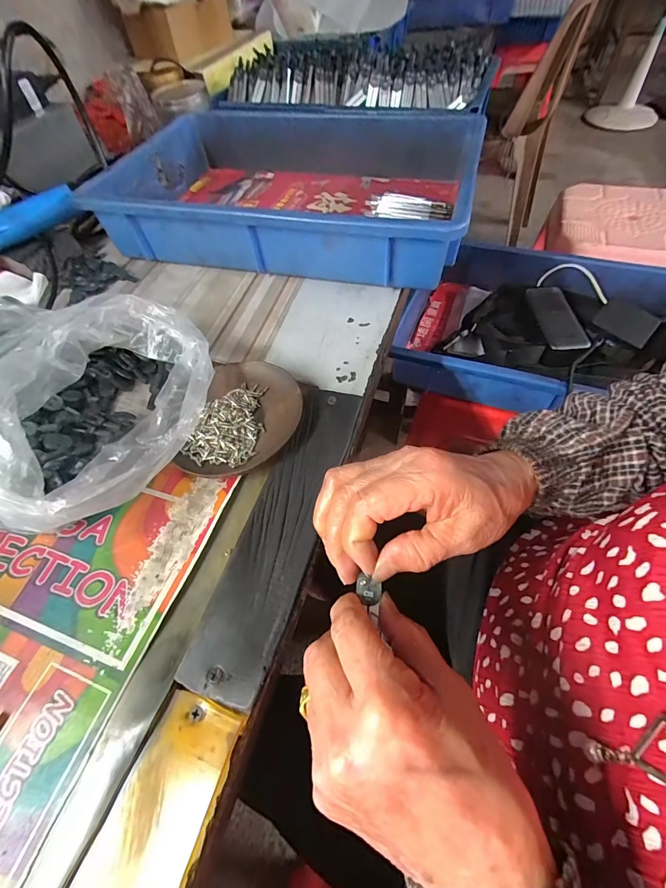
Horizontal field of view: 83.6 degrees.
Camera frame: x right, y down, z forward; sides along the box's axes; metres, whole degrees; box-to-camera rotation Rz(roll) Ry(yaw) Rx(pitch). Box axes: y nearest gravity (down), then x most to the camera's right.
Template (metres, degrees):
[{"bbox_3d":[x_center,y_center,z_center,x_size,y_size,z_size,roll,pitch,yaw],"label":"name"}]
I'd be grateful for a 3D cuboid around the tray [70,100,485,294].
[{"bbox_3d":[-0.054,-0.341,0.487,0.446,0.078,0.324,11,58,12],"label":"tray"}]

